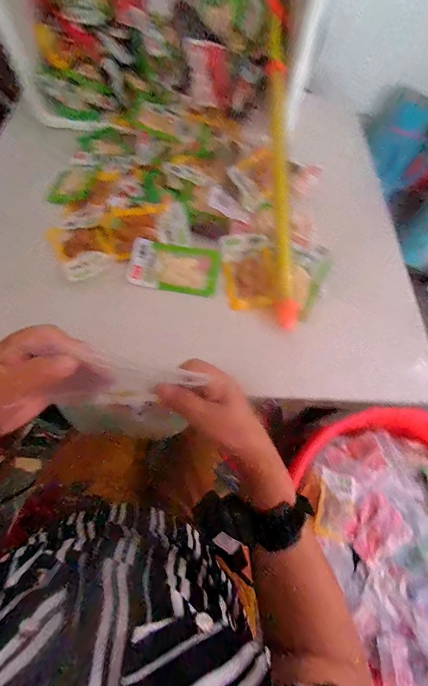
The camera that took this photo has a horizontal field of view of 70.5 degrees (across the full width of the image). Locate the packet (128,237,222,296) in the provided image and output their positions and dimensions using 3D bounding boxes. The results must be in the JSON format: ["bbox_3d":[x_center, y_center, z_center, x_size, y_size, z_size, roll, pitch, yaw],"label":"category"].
[{"bbox_3d":[-0.064,-0.125,0.503,0.143,0.009,0.079,8,82,-3],"label":"packet"}]

